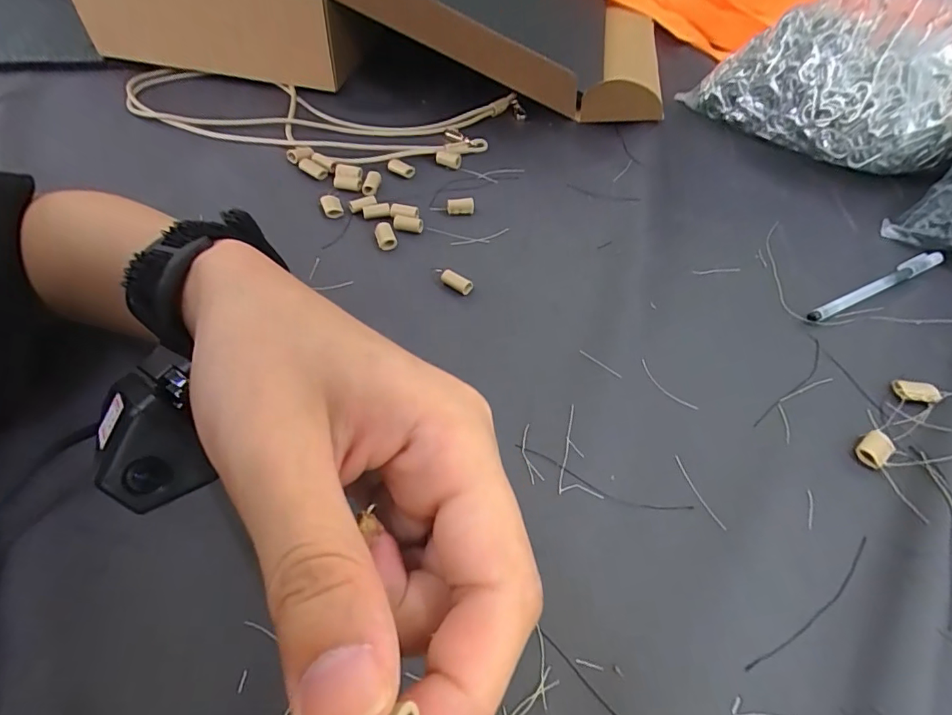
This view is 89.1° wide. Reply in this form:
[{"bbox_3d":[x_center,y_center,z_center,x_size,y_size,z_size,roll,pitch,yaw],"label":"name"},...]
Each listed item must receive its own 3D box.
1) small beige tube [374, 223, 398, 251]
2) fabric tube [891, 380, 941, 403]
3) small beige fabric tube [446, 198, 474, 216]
[{"bbox_3d":[-0.066,-0.089,0.352,0.013,0.013,0.021,-14,54,-12],"label":"small beige tube"},{"bbox_3d":[0.264,0.020,0.290,0.022,0.007,0.013,10,53,6],"label":"fabric tube"},{"bbox_3d":[-0.012,-0.120,0.379,0.021,0.011,0.009,-1,52,-3],"label":"small beige fabric tube"}]

